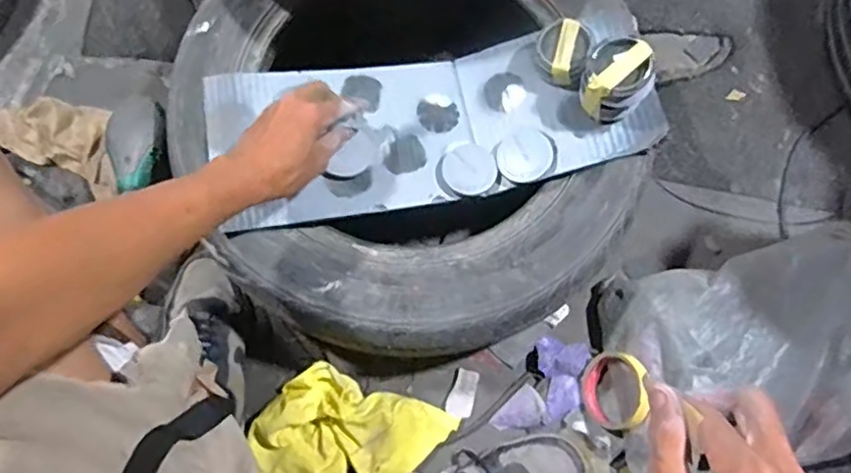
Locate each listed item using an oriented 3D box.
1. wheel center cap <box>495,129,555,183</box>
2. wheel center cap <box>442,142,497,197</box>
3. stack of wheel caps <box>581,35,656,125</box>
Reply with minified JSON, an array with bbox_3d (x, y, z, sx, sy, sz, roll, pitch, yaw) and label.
[{"bbox_3d":[0.106,-0.086,0.649,0.056,0.013,0.057,0,75,1],"label":"wheel center cap"},{"bbox_3d":[0.047,-0.073,0.655,0.056,0.013,0.059,0,75,1],"label":"wheel center cap"},{"bbox_3d":[0.188,-0.153,0.607,0.062,0.075,0.063,25,77,8],"label":"stack of wheel caps"}]

